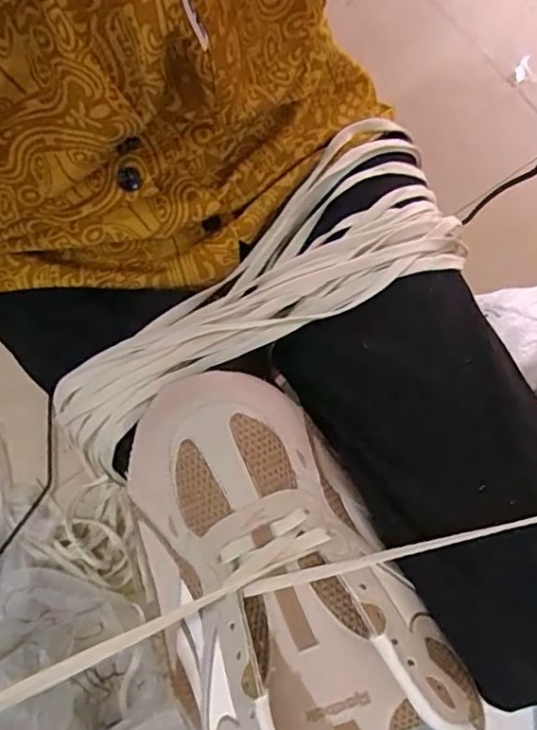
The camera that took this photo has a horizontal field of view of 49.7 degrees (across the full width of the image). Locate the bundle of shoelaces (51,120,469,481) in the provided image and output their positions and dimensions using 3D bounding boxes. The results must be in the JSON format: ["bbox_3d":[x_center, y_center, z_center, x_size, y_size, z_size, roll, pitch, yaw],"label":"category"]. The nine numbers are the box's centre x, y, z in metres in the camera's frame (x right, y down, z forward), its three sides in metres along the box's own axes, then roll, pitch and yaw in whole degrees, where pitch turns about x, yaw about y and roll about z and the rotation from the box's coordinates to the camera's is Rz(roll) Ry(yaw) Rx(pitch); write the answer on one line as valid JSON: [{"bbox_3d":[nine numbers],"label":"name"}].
[{"bbox_3d":[-0.005,-0.042,0.359,0.293,0.045,0.107,-36,78,-7],"label":"bundle of shoelaces"}]

